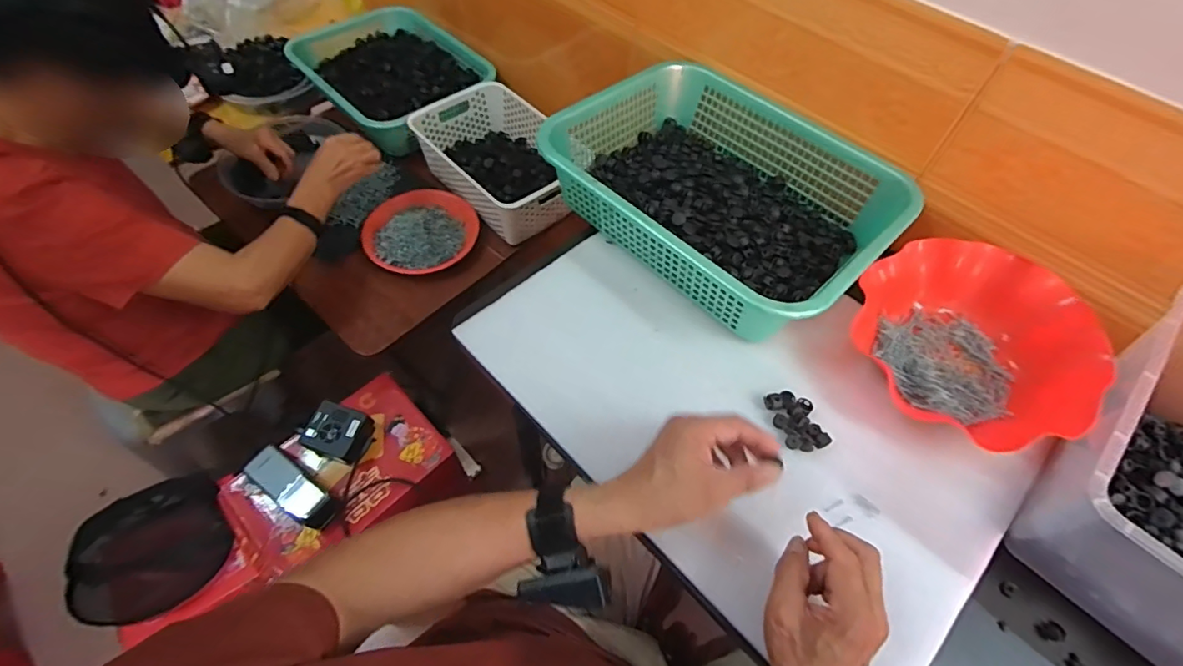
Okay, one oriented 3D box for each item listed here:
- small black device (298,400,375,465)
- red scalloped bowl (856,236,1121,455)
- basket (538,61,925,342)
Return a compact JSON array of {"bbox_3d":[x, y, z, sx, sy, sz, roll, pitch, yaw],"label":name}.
[{"bbox_3d":[-0.383,0.151,0.790,0.085,0.051,0.074,13,59,6],"label":"small black device"},{"bbox_3d":[0.383,0.008,0.536,0.202,0.072,0.219,1,59,-1],"label":"red scalloped bowl"},{"bbox_3d":[0.162,-0.182,0.634,0.376,0.096,0.295,41,66,20],"label":"basket"}]

